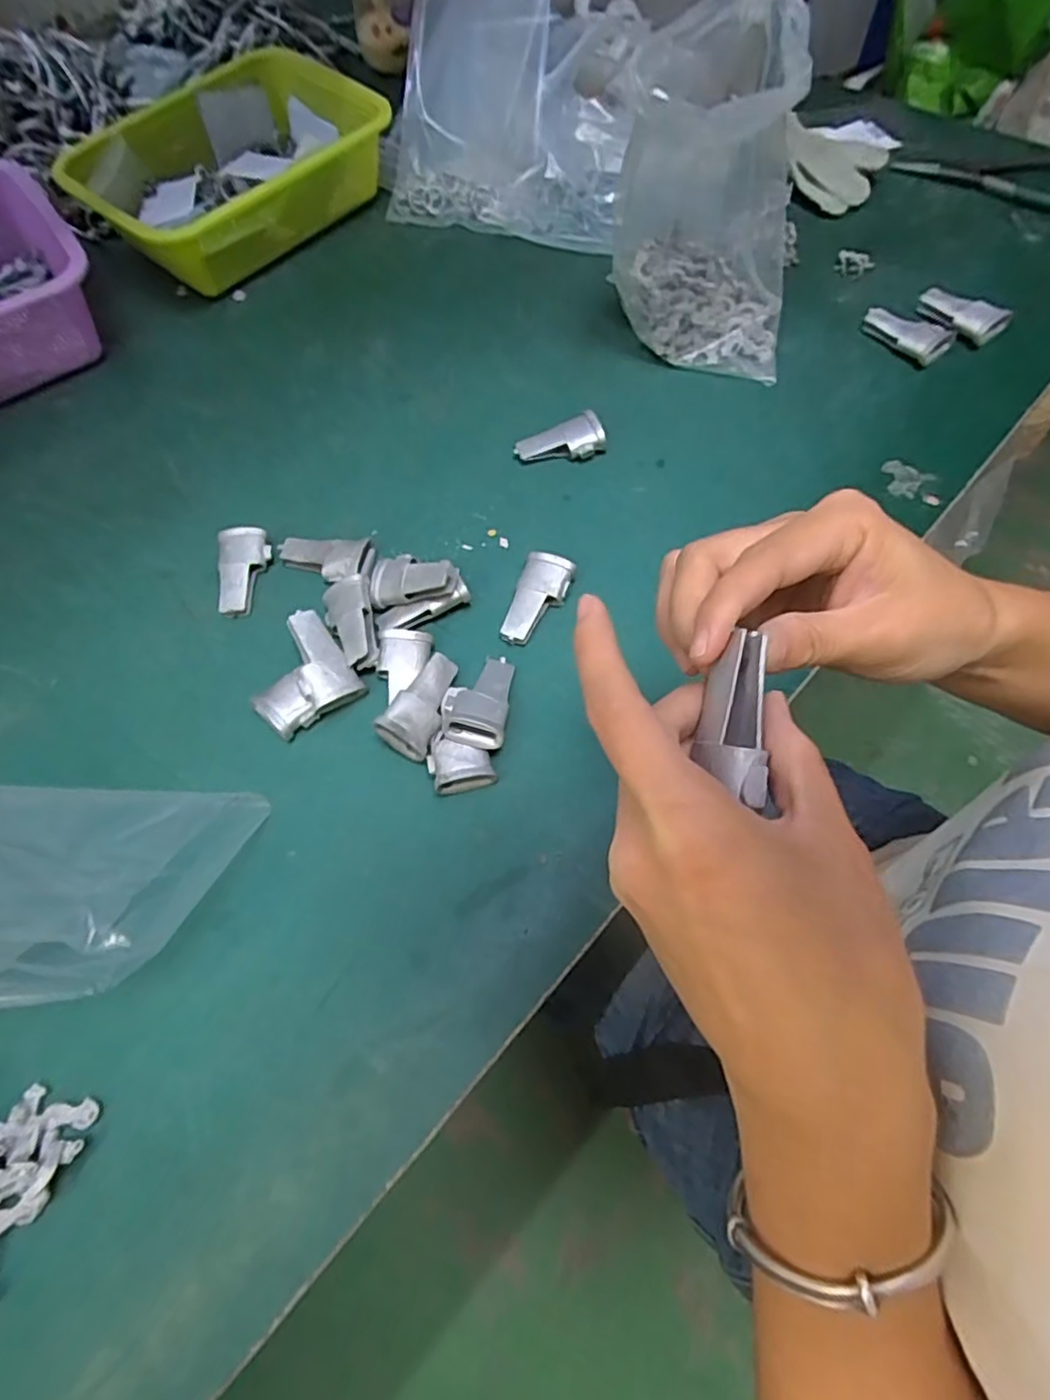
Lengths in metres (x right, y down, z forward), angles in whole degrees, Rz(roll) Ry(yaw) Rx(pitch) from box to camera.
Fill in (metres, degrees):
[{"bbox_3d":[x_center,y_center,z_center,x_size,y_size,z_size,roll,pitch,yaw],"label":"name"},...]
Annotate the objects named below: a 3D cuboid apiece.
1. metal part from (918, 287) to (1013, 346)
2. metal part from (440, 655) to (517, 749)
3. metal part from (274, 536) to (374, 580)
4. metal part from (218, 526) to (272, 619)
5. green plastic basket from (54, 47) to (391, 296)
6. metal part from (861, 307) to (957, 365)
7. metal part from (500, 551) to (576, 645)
[{"bbox_3d":[0.351,-0.311,0.533,0.067,0.016,0.036,38,72,19],"label":"metal part"},{"bbox_3d":[-0.028,-0.002,0.399,0.038,0.016,0.063,11,44,1],"label":"metal part"},{"bbox_3d":[-0.140,-0.101,0.461,0.066,0.021,0.038,10,65,8],"label":"metal part"},{"bbox_3d":[-0.195,-0.090,0.458,0.034,0.021,0.062,-8,64,0],"label":"metal part"},{"bbox_3d":[-0.276,-0.498,0.627,0.267,0.082,0.190,-42,69,-15],"label":"green plastic basket"},{"bbox_3d":[0.305,-0.294,0.530,0.068,0.018,0.031,39,73,19],"label":"metal part"},{"bbox_3d":[0.008,-0.065,0.432,0.032,0.022,0.063,17,67,11],"label":"metal part"}]

